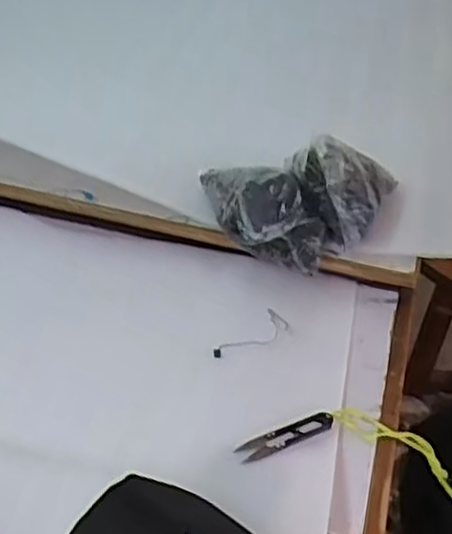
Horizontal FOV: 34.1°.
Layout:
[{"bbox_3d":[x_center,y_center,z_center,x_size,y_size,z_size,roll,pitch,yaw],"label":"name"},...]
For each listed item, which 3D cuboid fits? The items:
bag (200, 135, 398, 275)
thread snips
[{"bbox_3d":[0.079,-0.068,0.837,0.220,0.128,0.137,6,39,2],"label":"bag"},{"bbox_3d":[0.054,0.153,0.668,0.099,0.008,0.023,-14,43,-22],"label":"thread snips"}]

